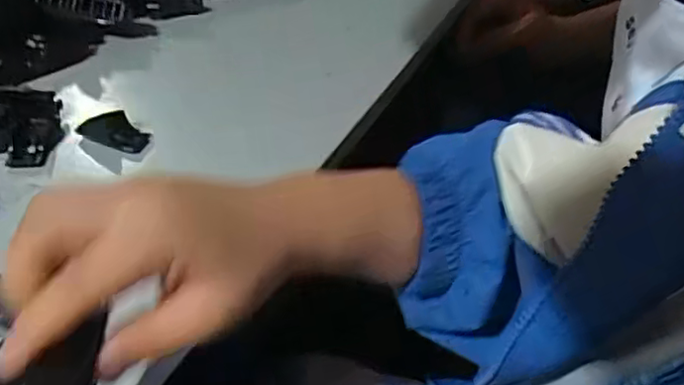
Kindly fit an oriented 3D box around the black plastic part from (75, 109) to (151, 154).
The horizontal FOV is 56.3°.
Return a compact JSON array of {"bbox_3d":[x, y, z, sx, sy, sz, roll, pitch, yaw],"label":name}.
[{"bbox_3d":[-0.133,-0.036,0.368,0.039,0.013,0.019,19,45,17],"label":"black plastic part"}]

